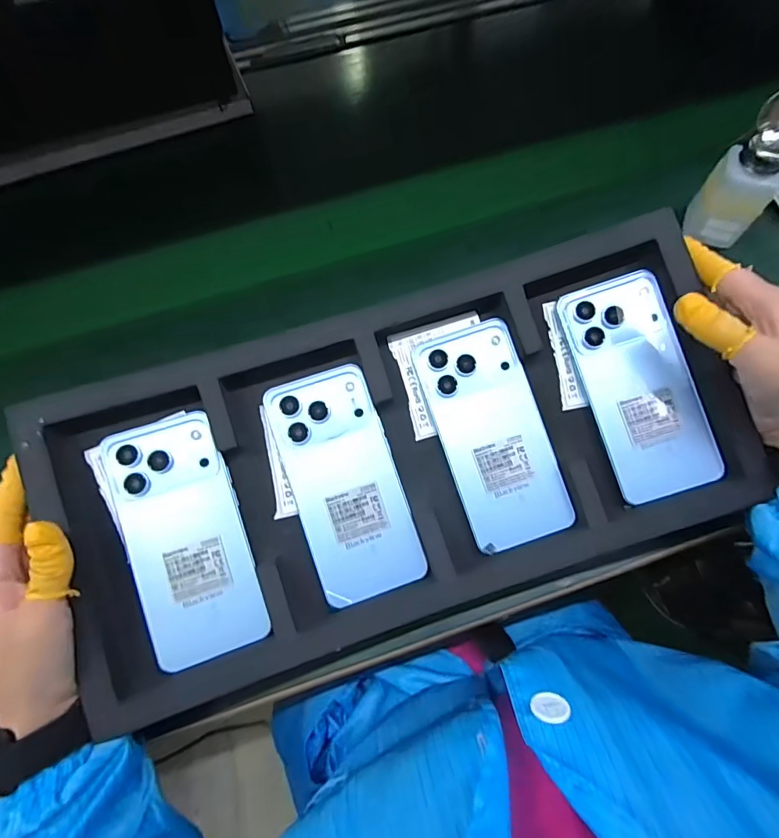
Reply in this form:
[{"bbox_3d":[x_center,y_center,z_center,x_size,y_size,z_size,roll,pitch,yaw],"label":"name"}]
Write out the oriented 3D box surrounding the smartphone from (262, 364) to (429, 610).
[{"bbox_3d":[-0.032,0.046,0.322,0.076,0.005,0.161,-18,86,-7],"label":"smartphone"}]

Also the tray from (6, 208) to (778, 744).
[{"bbox_3d":[0.012,0.033,0.319,0.460,0.034,0.241,-19,86,-4],"label":"tray"}]

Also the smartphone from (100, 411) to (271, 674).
[{"bbox_3d":[-0.140,0.081,0.305,0.076,0.009,0.163,-18,85,-7],"label":"smartphone"}]

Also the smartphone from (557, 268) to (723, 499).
[{"bbox_3d":[0.185,-0.024,0.327,0.074,0.005,0.161,-18,88,3],"label":"smartphone"}]

